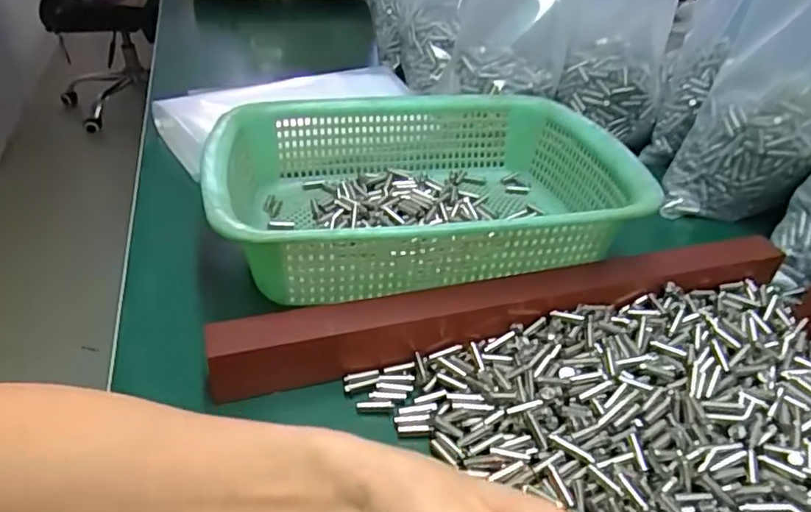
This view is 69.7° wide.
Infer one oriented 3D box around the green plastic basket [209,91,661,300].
[{"bbox_3d":[0.012,-0.053,0.441,0.291,0.073,0.226,-4,37,-6],"label":"green plastic basket"}]

